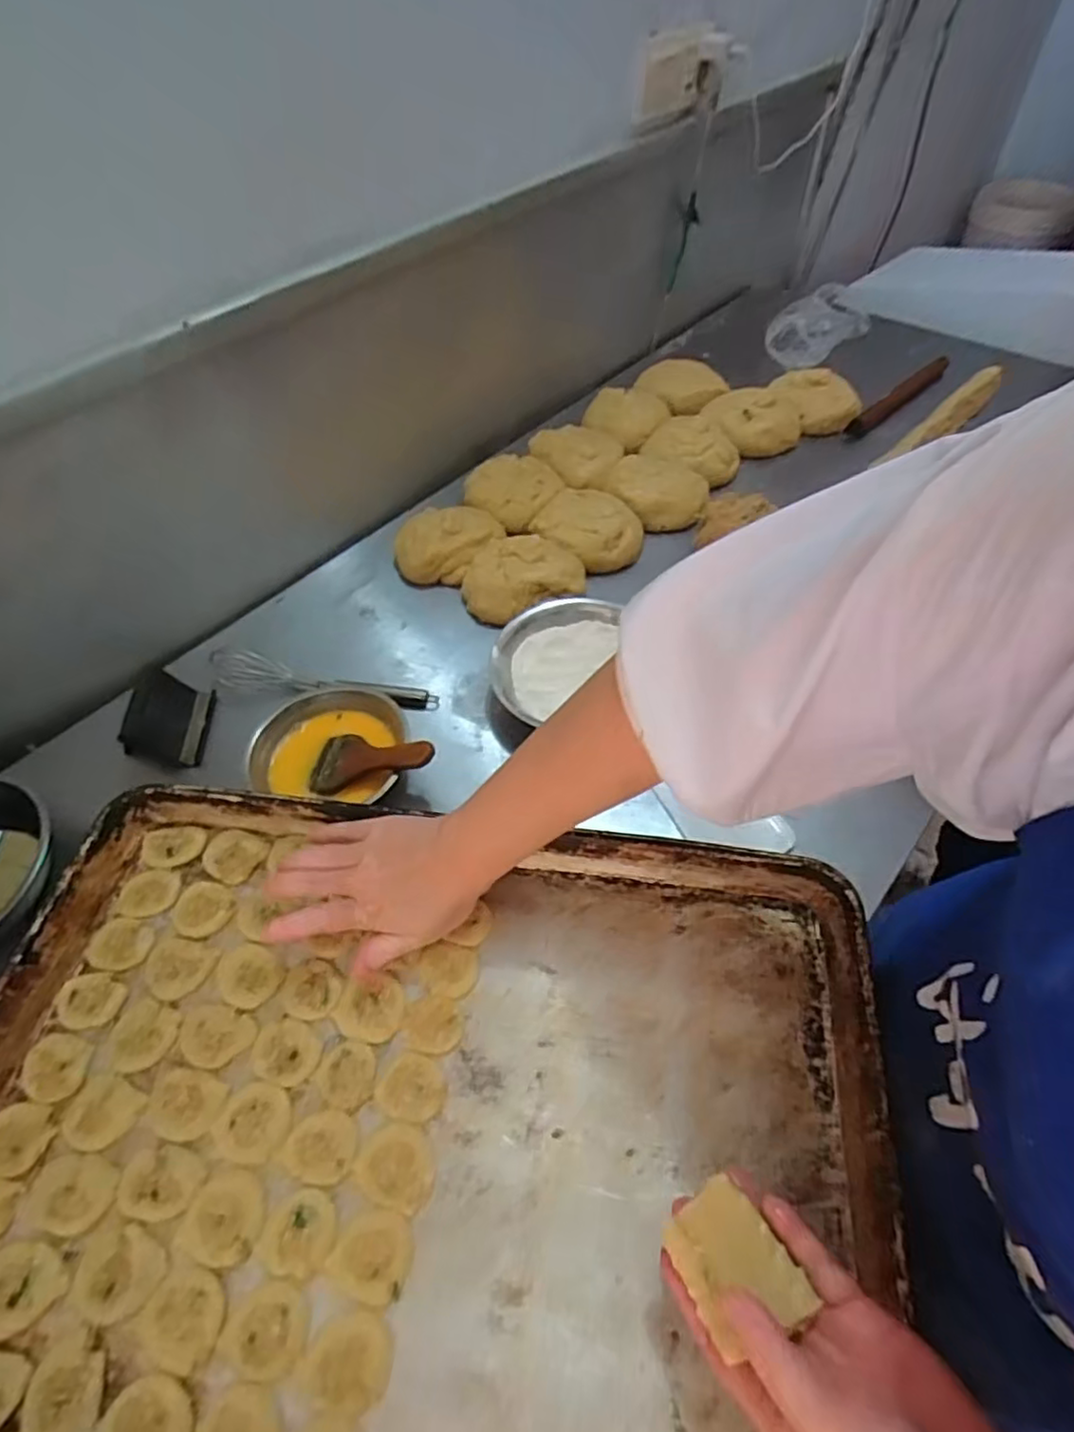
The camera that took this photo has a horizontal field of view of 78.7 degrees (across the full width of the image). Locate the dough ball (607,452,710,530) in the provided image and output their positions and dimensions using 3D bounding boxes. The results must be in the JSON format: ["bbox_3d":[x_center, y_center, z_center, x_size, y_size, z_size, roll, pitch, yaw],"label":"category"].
[{"bbox_3d":[0.171,-0.322,0.936,0.144,0.052,0.120,9,54,10],"label":"dough ball"}]

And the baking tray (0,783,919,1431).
[{"bbox_3d":[-0.091,0.255,0.423,0.588,0.059,0.393,6,51,7],"label":"baking tray"}]

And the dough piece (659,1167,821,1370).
[{"bbox_3d":[0.098,0.276,0.330,0.051,0.008,0.062,-37,49,-11],"label":"dough piece"}]

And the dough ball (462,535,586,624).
[{"bbox_3d":[-0.019,-0.185,0.848,0.157,0.056,0.120,-16,54,-9],"label":"dough ball"}]

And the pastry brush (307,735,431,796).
[{"bbox_3d":[-0.171,0.044,0.667,0.147,0.014,0.072,-6,47,24],"label":"pastry brush"}]

